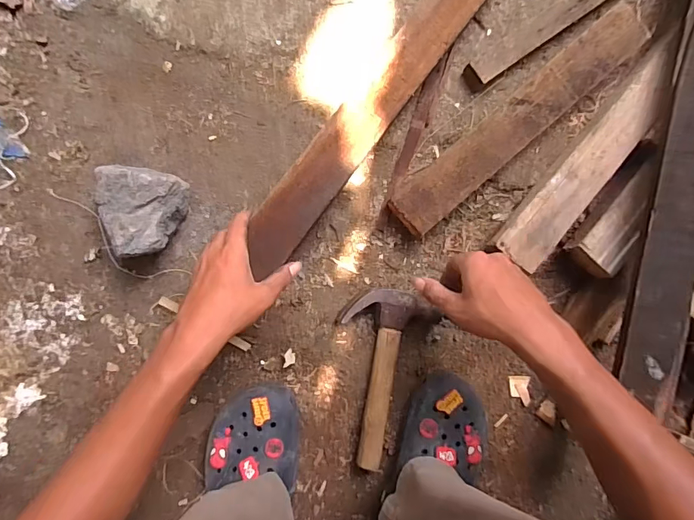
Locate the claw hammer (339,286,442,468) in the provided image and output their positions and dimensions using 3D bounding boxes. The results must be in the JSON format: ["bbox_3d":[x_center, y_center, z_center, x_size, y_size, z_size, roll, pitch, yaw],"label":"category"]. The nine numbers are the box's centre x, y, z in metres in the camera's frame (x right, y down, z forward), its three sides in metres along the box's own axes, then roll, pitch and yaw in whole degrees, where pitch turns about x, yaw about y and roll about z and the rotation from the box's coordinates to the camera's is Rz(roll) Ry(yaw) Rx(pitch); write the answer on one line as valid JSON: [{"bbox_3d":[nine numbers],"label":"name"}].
[{"bbox_3d":[0.045,0.144,0.534,0.118,0.031,0.214,8,90,-7],"label":"claw hammer"}]

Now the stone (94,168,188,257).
[{"bbox_3d":[-0.231,-0.054,0.487,0.088,0.072,0.097,15,89,-6],"label":"stone"}]

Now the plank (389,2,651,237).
[{"bbox_3d":[0.212,-0.174,0.551,0.389,0.050,0.066,-40,94,-4],"label":"plank"}]

